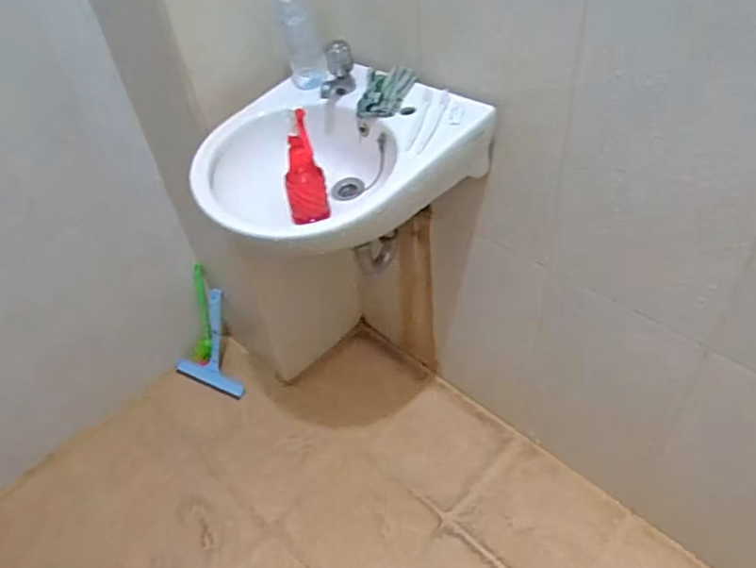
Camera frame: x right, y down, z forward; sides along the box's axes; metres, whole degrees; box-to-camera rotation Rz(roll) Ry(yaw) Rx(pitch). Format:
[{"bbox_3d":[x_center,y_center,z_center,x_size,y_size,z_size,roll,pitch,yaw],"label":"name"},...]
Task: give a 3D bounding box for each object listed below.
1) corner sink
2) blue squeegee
[{"bbox_3d":[-0.086,-0.207,0.995,0.419,0.155,0.387,-34,50,-25],"label":"corner sink"},{"bbox_3d":[-0.476,0.167,1.643,0.197,0.294,0.043,0,5,8],"label":"blue squeegee"}]

